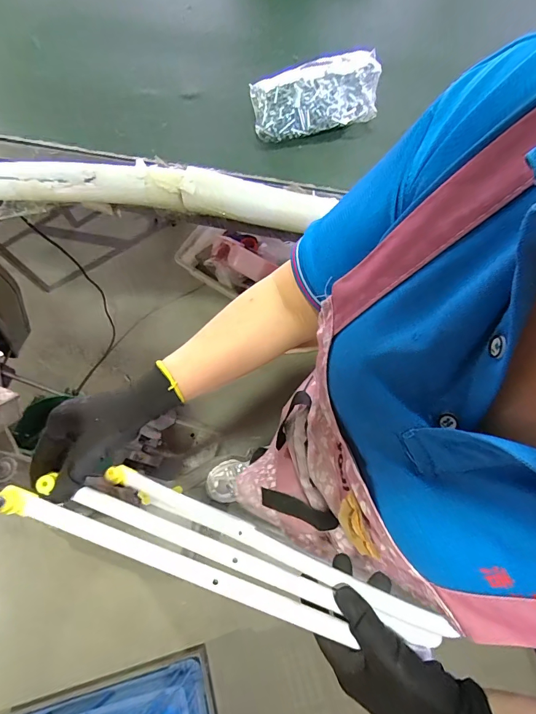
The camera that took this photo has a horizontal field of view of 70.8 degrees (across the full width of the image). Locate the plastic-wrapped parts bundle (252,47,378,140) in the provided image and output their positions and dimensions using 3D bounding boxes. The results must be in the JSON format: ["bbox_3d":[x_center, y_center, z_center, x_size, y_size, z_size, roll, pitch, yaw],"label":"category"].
[{"bbox_3d":[0.099,-0.549,0.791,0.265,0.075,0.136,-13,69,-2],"label":"plastic-wrapped parts bundle"}]

